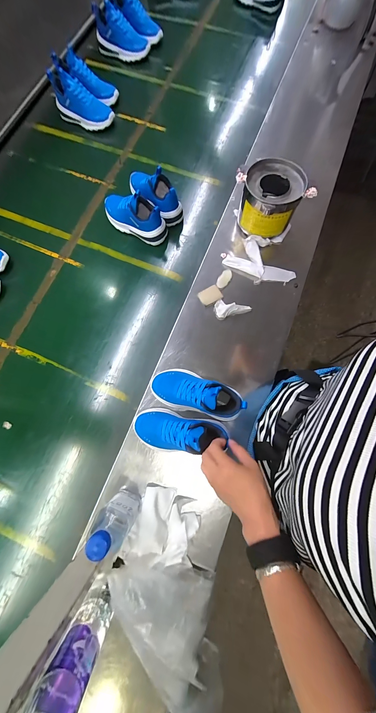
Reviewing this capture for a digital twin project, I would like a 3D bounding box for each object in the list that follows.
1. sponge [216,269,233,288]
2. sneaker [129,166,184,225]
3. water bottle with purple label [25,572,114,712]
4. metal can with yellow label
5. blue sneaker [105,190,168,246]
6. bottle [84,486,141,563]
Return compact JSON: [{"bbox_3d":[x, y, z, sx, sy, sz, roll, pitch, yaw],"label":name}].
[{"bbox_3d":[0.096,-0.202,0.591,0.028,0.005,0.063,30,80,8],"label":"sponge"},{"bbox_3d":[-0.100,-0.461,0.633,0.193,0.109,0.063,43,80,9],"label":"sneaker"},{"bbox_3d":[-0.164,0.441,0.327,0.057,0.231,0.062,18,78,6],"label":"water bottle with purple label"},{"bbox_3d":[0.200,-0.385,0.590,0.137,0.121,0.147,17,78,5],"label":"metal can with yellow label"},{"bbox_3d":[-0.152,-0.390,0.623,0.190,0.104,0.069,28,78,6],"label":"blue sneaker"},{"bbox_3d":[-0.125,0.286,0.387,0.058,0.138,0.061,24,79,7],"label":"bottle"}]

